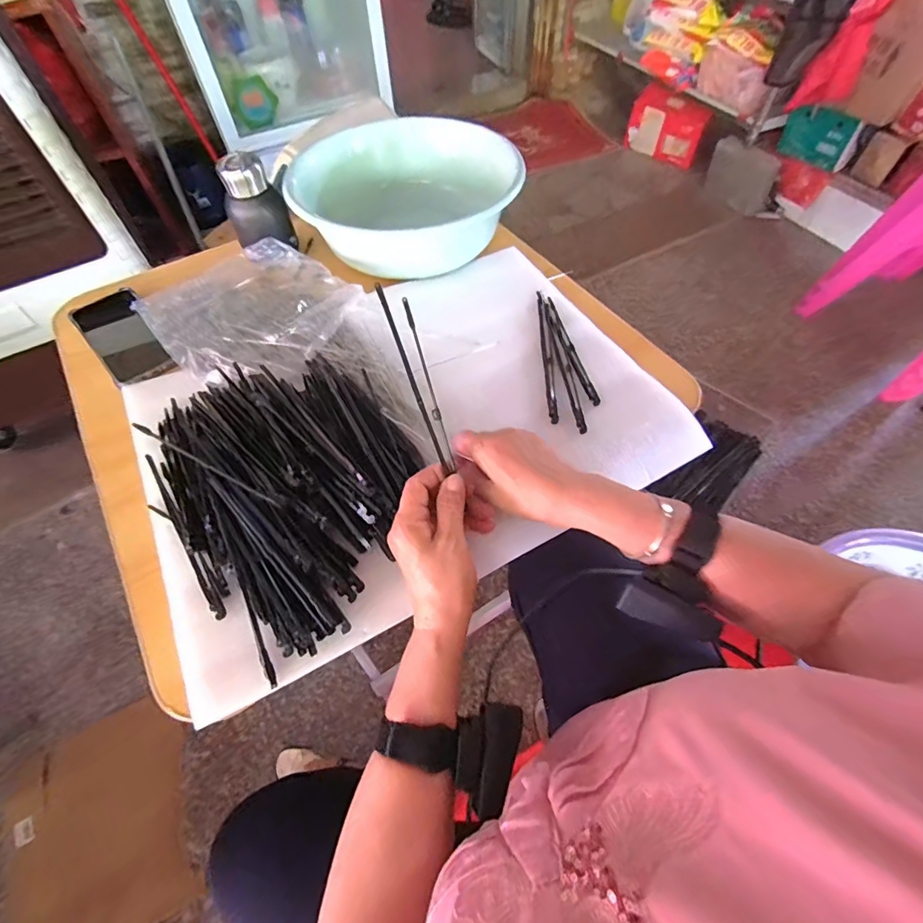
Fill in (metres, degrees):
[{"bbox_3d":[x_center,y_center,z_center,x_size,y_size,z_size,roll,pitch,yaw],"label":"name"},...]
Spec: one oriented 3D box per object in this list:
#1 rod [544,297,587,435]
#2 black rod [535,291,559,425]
[{"bbox_3d":[0.115,-0.115,0.525,0.015,0.004,0.200,-4,58,-2],"label":"rod"},{"bbox_3d":[0.095,-0.126,0.533,0.010,0.004,0.200,-1,58,1],"label":"black rod"}]

